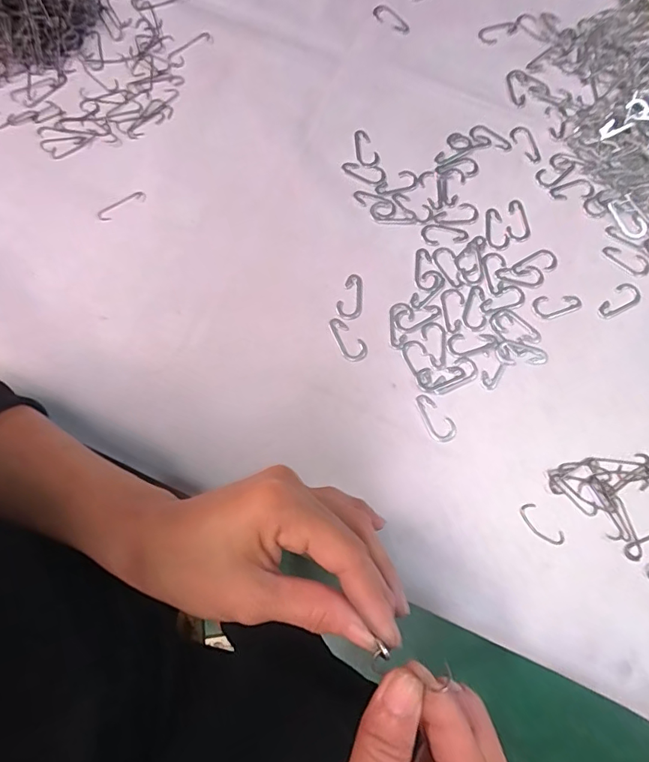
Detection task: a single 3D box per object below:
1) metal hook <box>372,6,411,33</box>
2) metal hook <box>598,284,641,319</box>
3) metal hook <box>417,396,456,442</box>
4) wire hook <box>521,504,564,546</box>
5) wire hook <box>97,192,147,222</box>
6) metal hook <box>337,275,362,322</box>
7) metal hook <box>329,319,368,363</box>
[{"bbox_3d":[0.062,-0.329,0.424,0.036,0.004,0.022,21,71,-8],"label":"metal hook"},{"bbox_3d":[0.224,-0.061,0.355,0.035,0.004,0.018,-31,78,-7],"label":"metal hook"},{"bbox_3d":[0.081,0.026,0.333,0.019,0.004,0.037,-21,76,-4],"label":"metal hook"},{"bbox_3d":[0.146,0.097,0.312,0.014,0.004,0.033,-42,79,-9],"label":"wire hook"},{"bbox_3d":[-0.163,-0.141,0.375,0.041,0.004,0.010,-30,77,-7],"label":"wire hook"},{"bbox_3d":[0.020,-0.064,0.355,0.019,0.004,0.036,2,76,1],"label":"metal hook"},{"bbox_3d":[0.018,-0.032,0.347,0.019,0.004,0.036,-22,77,-5],"label":"metal hook"}]

